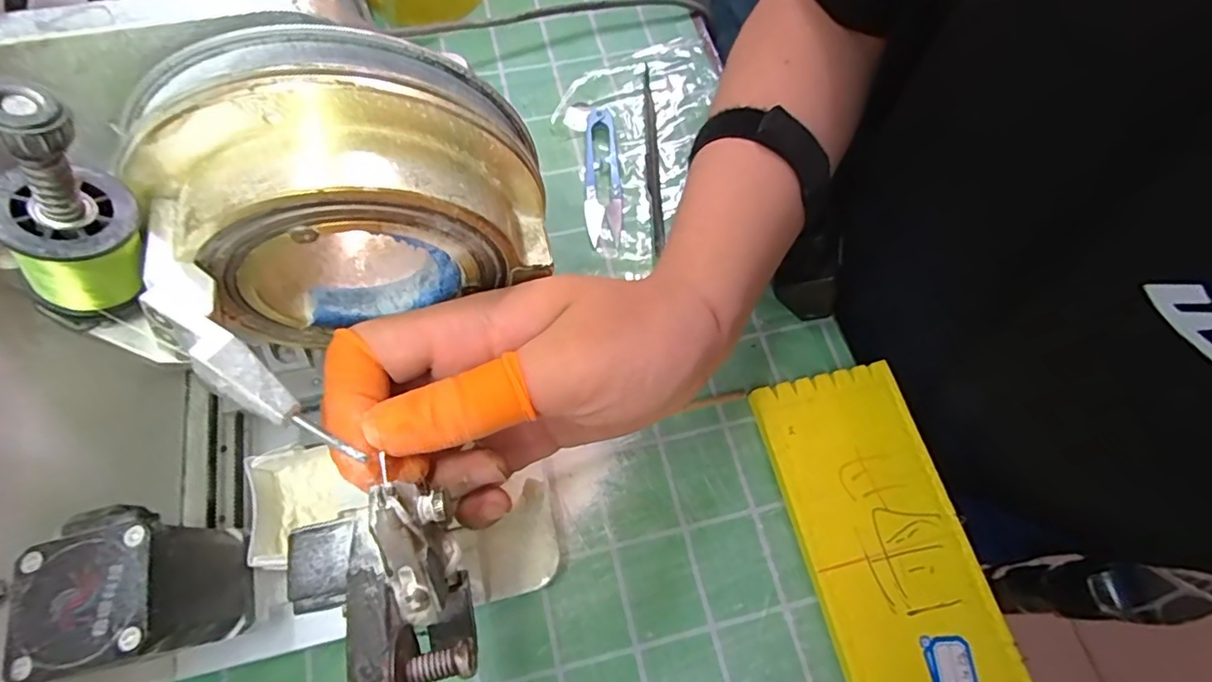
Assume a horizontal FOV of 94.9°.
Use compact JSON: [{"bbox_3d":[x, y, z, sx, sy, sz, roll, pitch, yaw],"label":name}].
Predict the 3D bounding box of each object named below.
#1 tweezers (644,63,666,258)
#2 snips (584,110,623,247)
[{"bbox_3d":[0.031,-0.128,0.377,0.009,0.008,0.153,-1,68,0],"label":"tweezers"},{"bbox_3d":[-0.002,-0.113,0.371,0.024,0.008,0.102,-1,68,0],"label":"snips"}]

